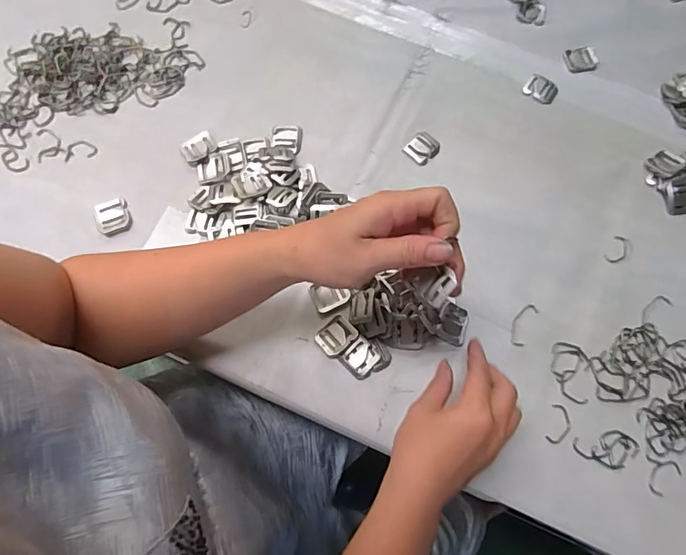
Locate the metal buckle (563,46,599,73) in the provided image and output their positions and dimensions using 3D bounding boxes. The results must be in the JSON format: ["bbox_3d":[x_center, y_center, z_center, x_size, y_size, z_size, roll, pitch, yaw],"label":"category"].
[{"bbox_3d":[0.278,-0.254,0.549,0.041,0.004,0.033,-15,72,-7],"label":"metal buckle"}]

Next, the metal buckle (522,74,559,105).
[{"bbox_3d":[0.225,-0.214,0.533,0.036,0.004,0.034,28,72,7],"label":"metal buckle"}]

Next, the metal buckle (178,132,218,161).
[{"bbox_3d":[-0.148,-0.133,0.484,0.035,0.004,0.028,-37,76,-13],"label":"metal buckle"}]

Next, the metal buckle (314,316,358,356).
[{"bbox_3d":[-0.006,0.053,0.427,0.033,0.006,0.028,-39,77,-14],"label":"metal buckle"}]

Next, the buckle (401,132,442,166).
[{"bbox_3d":[0.085,-0.138,0.498,0.037,0.004,0.031,-41,77,-14],"label":"buckle"}]

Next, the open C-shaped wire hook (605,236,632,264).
[{"bbox_3d":[0.276,-0.027,0.469,0.020,0.004,0.033,32,73,8],"label":"open C-shaped wire hook"}]

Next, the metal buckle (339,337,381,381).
[{"bbox_3d":[0.016,0.072,0.421,0.030,0.007,0.029,-42,77,-14],"label":"metal buckle"}]

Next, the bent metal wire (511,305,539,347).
[{"bbox_3d":[0.168,0.044,0.441,0.018,0.004,0.045,27,72,7],"label":"bent metal wire"}]

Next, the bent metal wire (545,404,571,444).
[{"bbox_3d":[0.188,0.128,0.407,0.019,0.004,0.034,22,72,5],"label":"bent metal wire"}]

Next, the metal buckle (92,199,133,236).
[{"bbox_3d":[-0.225,-0.060,0.461,0.032,0.004,0.037,-18,73,-8],"label":"metal buckle"}]

